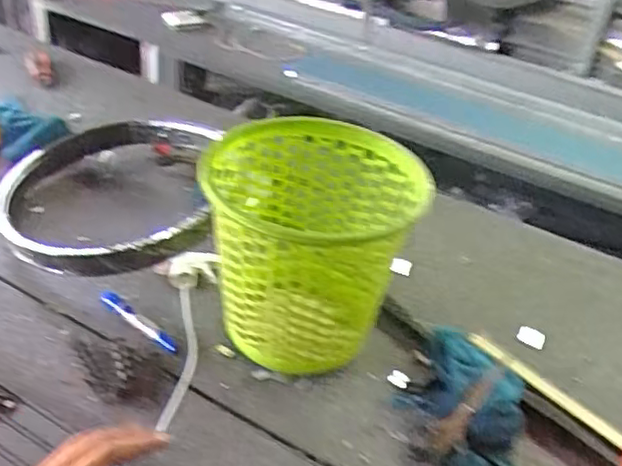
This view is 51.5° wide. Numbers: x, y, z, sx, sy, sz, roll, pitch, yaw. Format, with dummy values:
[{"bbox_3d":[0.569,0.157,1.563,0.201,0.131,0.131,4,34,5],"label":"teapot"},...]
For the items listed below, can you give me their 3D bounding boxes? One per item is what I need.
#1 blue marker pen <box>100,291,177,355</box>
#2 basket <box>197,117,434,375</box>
[{"bbox_3d":[-0.213,0.109,0.799,0.126,0.018,0.017,27,41,24],"label":"blue marker pen"},{"bbox_3d":[-0.002,0.035,0.766,0.232,0.260,0.216,4,37,-4],"label":"basket"}]

